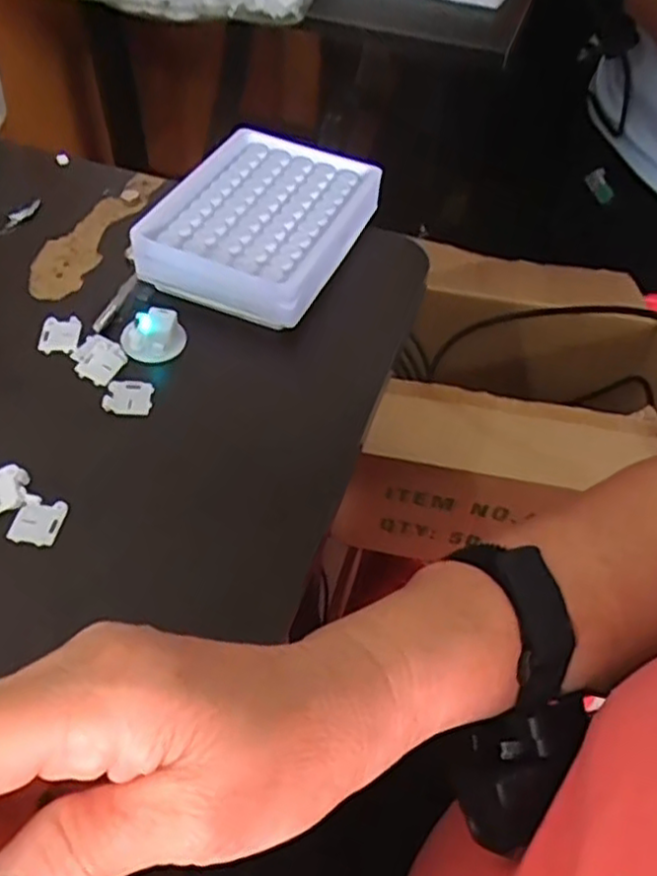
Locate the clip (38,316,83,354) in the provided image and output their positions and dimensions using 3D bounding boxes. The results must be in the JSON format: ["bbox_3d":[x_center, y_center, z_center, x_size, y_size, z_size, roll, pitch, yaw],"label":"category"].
[{"bbox_3d":[-0.142,-0.055,0.368,0.020,0.004,0.022,2,63,0],"label":"clip"}]

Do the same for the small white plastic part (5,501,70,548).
[{"bbox_3d":[-0.127,0.036,0.302,0.020,0.005,0.020,9,53,4],"label":"small white plastic part"}]

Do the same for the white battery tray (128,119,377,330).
[{"bbox_3d":[-0.037,-0.123,0.405,0.108,0.037,0.130,16,53,9],"label":"white battery tray"}]

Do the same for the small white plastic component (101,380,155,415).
[{"bbox_3d":[-0.099,-0.021,0.345,0.022,0.007,0.020,4,52,0],"label":"small white plastic component"}]

